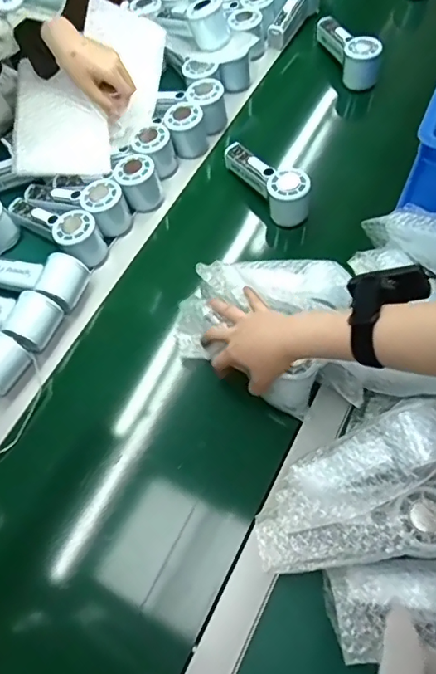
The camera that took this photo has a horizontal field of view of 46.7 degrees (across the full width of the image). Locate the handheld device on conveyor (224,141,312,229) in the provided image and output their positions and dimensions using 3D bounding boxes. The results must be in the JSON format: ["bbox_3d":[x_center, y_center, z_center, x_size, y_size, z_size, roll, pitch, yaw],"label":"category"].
[{"bbox_3d":[0.072,-0.227,0.722,0.051,0.059,0.157,-32,66,-12],"label":"handheld device on conveyor"}]

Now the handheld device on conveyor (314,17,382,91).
[{"bbox_3d":[0.219,-0.482,0.842,0.057,0.061,0.154,-17,63,-5],"label":"handheld device on conveyor"}]

